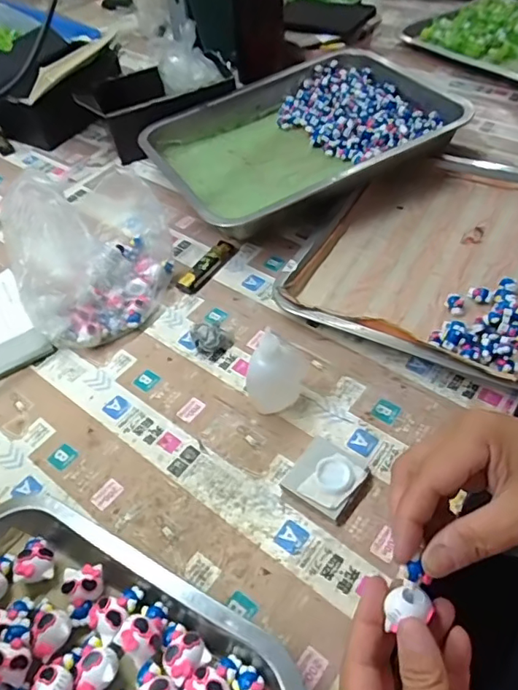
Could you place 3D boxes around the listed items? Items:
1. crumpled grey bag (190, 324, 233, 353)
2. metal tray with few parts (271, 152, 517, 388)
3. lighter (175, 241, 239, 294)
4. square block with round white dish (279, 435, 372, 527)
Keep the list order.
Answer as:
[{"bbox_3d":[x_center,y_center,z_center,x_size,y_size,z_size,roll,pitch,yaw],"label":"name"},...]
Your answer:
[{"bbox_3d":[-0.045,-0.005,0.486,0.035,0.019,0.026,-5,51,0],"label":"crumpled grey bag"},{"bbox_3d":[0.195,-0.100,0.534,0.259,0.036,0.308,24,57,22],"label":"metal tray with few parts"},{"bbox_3d":[-0.056,-0.085,0.555,0.023,0.012,0.077,28,58,24],"label":"lighter"},{"bbox_3d":[0.052,0.100,0.387,0.053,0.015,0.050,28,58,24],"label":"square block with round white dish"}]

